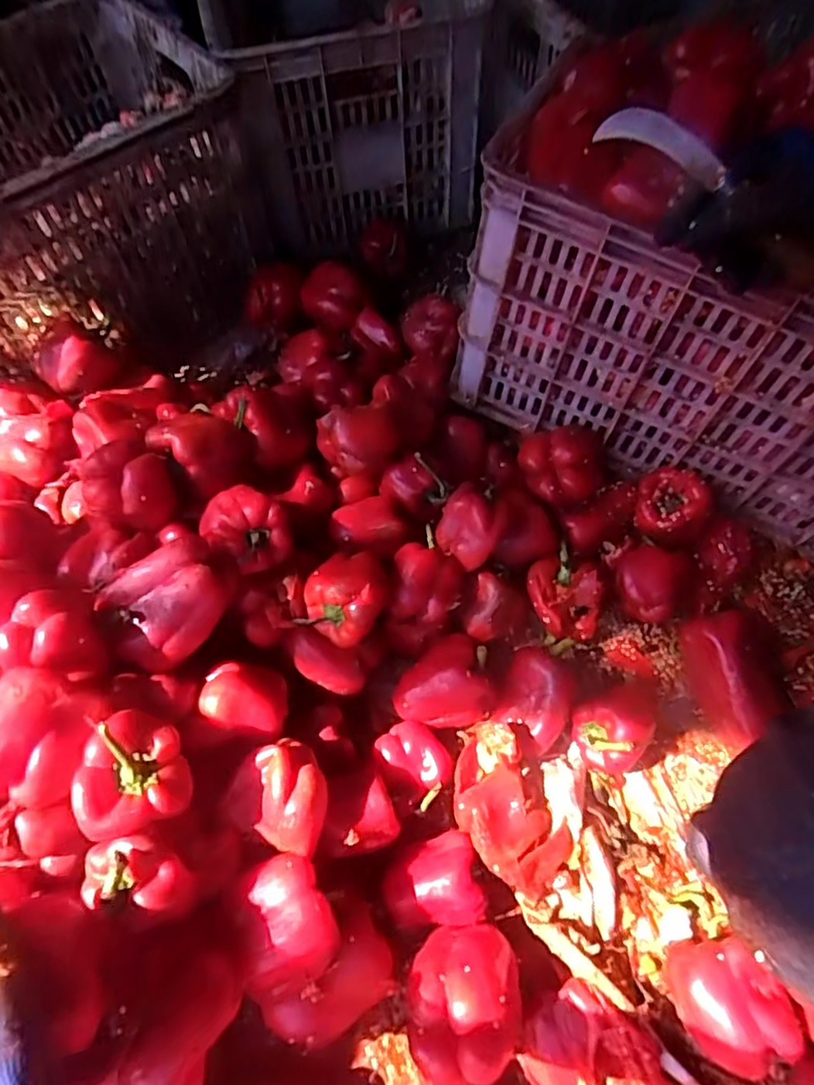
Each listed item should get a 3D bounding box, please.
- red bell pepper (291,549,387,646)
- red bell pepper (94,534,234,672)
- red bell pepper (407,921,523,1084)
[{"bbox_3d":[-0.053,0.047,0.578,0.070,0.058,0.092,21,65,12],"label":"red bell pepper"},{"bbox_3d":[-0.204,0.050,0.521,0.110,0.062,0.075,-31,66,-14],"label":"red bell pepper"},{"bbox_3d":[0.046,0.365,0.487,0.084,0.092,0.097,-2,62,0],"label":"red bell pepper"}]

